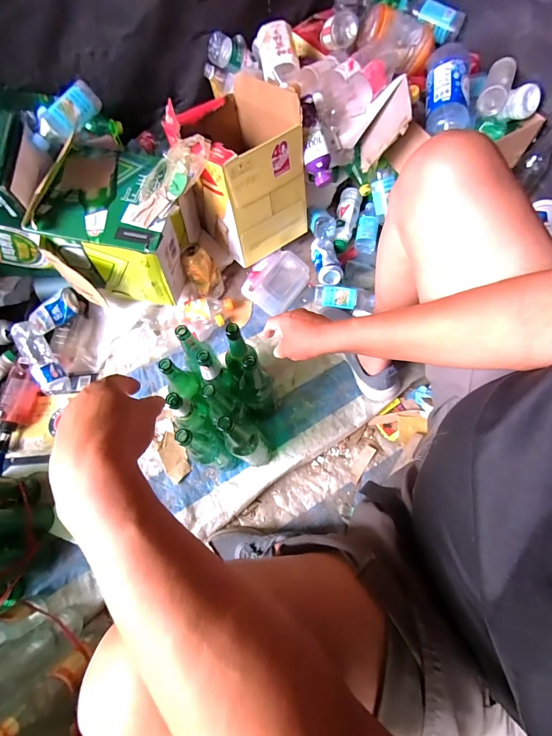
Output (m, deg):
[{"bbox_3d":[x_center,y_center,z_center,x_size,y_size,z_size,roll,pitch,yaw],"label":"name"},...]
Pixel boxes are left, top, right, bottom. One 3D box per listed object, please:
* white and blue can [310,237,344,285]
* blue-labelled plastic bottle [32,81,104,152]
[{"bbox_3d":[0.135,-0.282,0.905,0.068,0.054,0.140,-8,54,-1],"label":"white and blue can"},{"bbox_3d":[-0.456,-0.544,0.737,0.049,0.050,0.171,36,74,16],"label":"blue-labelled plastic bottle"}]

